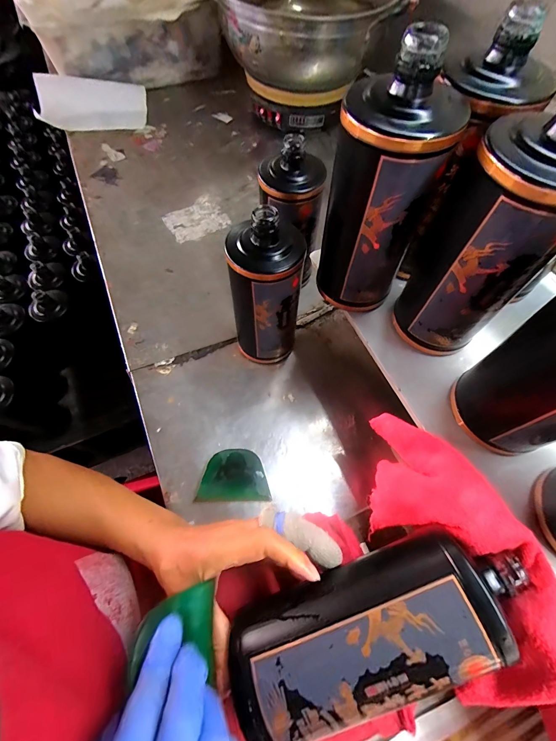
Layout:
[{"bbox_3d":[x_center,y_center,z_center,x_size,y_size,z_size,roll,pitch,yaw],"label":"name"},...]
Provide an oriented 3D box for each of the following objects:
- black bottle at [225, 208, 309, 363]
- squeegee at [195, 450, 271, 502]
[{"bbox_3d":[-0.015,-0.084,0.362,0.074,0.192,0.065,1,62,-2],"label":"black bottle"},{"bbox_3d":[-0.050,0.118,0.356,0.078,0.012,0.054,0,63,-3],"label":"squeegee"}]

